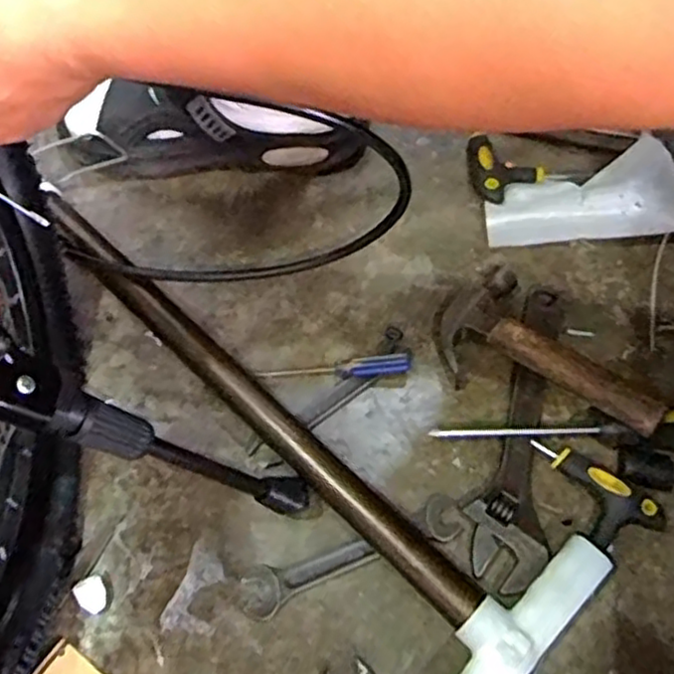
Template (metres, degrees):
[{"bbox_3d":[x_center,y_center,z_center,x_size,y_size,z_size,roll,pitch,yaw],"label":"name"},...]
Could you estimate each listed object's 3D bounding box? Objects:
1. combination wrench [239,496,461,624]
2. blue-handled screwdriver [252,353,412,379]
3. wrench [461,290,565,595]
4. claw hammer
[{"bbox_3d":[0.010,0.150,0.487,0.162,0.008,0.032,-20,65,-10],"label":"combination wrench"},{"bbox_3d":[-0.003,0.025,0.553,0.121,0.015,0.017,-5,63,15],"label":"blue-handled screwdriver"},{"bbox_3d":[0.135,0.064,0.525,0.052,0.017,0.237,11,64,6],"label":"wrench"},{"bbox_3d":[0.153,0.014,0.531,0.184,0.026,0.097,35,68,30],"label":"claw hammer"}]

